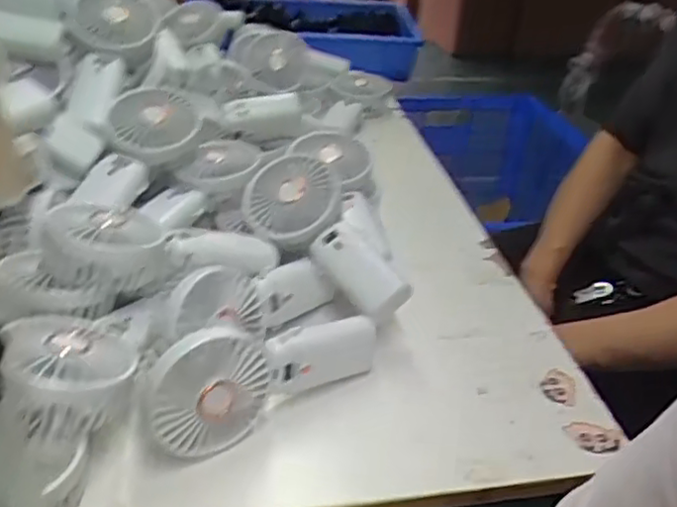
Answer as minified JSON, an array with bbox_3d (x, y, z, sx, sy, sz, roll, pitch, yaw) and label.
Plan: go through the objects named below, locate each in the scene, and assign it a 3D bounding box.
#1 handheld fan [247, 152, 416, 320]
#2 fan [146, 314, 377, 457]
[{"bbox_3d":[-0.010,-0.019,0.577,0.084,0.057,0.190,-22,55,-33],"label":"handheld fan"},{"bbox_3d":[-0.046,0.078,0.466,0.180,0.084,0.032,-22,42,-34],"label":"fan"}]

